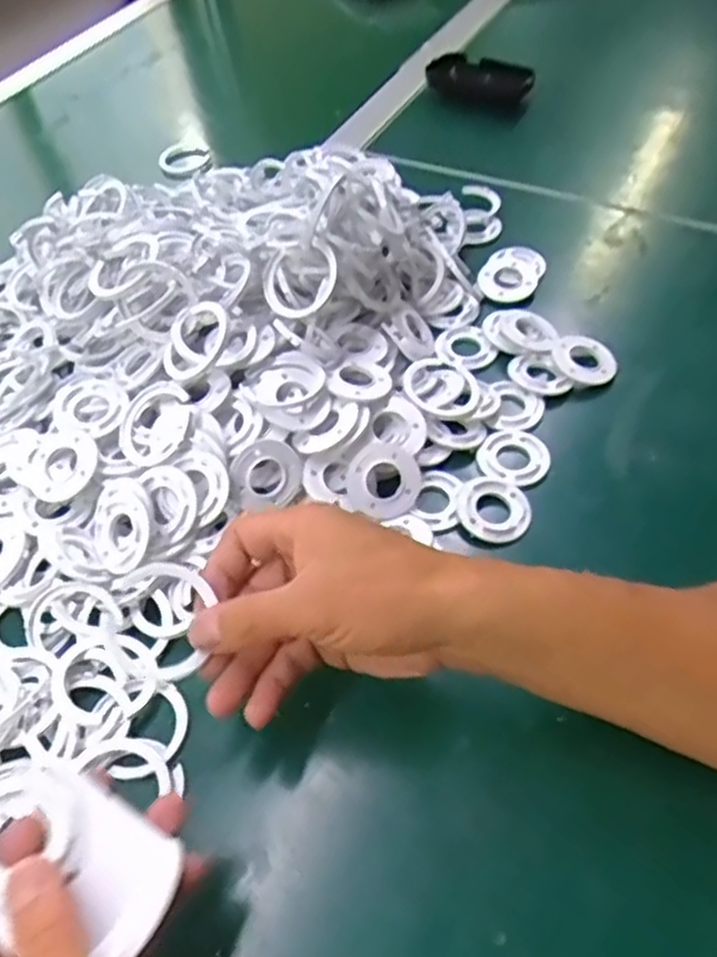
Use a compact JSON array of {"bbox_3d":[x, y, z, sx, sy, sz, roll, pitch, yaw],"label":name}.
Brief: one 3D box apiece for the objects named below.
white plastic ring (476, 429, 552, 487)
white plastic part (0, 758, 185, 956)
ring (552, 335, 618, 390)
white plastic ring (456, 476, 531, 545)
[{"bbox_3d":[0.098,-0.015,0.463,0.043,0.004,0.042,0,52,0],"label":"white plastic ring"},{"bbox_3d":[-0.112,0.141,0.273,0.084,0.019,0.054,21,55,16],"label":"white plastic part"},{"bbox_3d":[0.156,-0.081,0.504,0.041,0.010,0.039,1,62,-2],"label":"ring"},{"bbox_3d":[0.081,0.018,0.440,0.042,0.007,0.044,0,52,0],"label":"white plastic ring"}]

